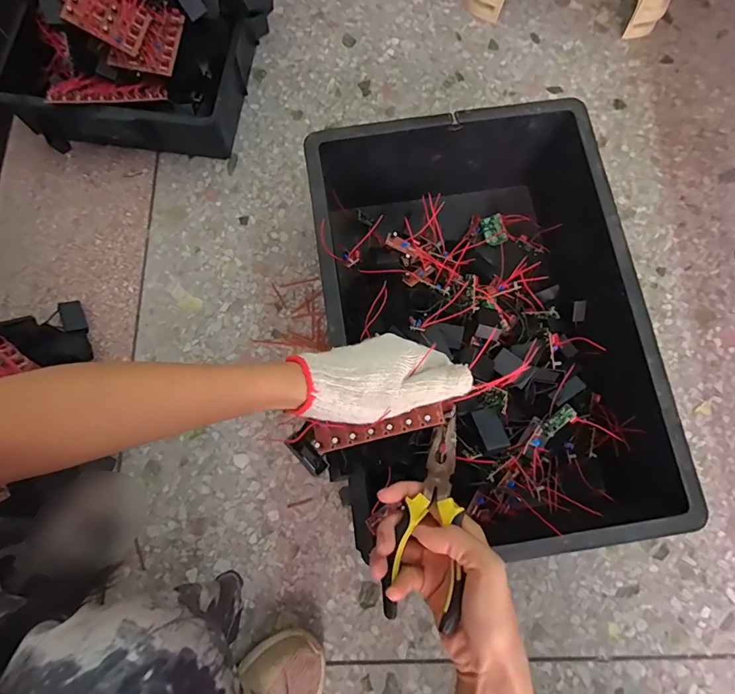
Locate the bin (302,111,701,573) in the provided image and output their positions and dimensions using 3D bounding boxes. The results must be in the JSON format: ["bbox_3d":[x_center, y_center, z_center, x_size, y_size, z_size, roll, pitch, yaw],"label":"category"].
[{"bbox_3d":[0.136,-0.023,0.570,0.349,0.180,0.509,-9,76,-2],"label":"bin"}]

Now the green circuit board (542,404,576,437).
[{"bbox_3d":[0.220,0.085,0.502,0.040,0.004,0.016,-48,54,14],"label":"green circuit board"}]

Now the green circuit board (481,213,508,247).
[{"bbox_3d":[0.196,-0.180,0.672,0.034,0.010,0.045,-21,77,-5],"label":"green circuit board"}]

